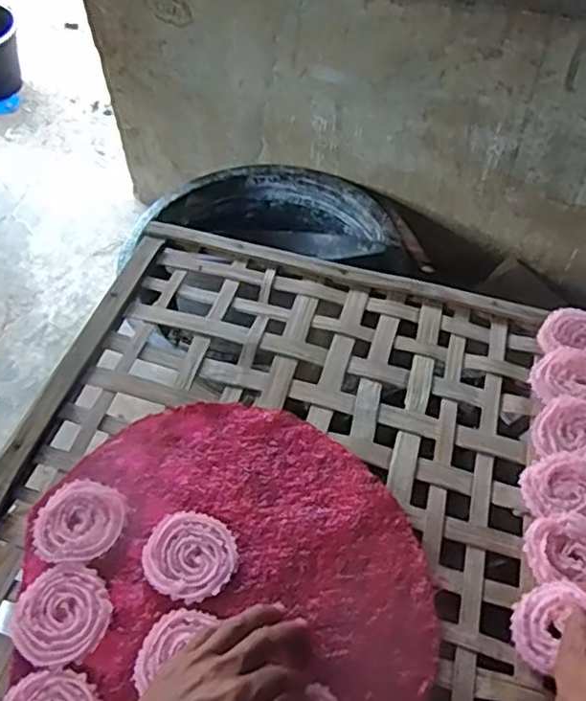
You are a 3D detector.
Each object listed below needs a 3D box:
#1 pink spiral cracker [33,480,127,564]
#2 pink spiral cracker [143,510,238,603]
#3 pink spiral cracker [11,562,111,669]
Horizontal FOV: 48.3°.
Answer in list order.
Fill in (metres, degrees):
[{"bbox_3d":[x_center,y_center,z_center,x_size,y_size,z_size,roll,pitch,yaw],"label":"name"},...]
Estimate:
[{"bbox_3d":[-0.185,0.149,0.568,0.069,0.004,0.074,-1,54,1],"label":"pink spiral cracker"},{"bbox_3d":[-0.087,0.172,0.550,0.075,0.006,0.071,-1,54,1],"label":"pink spiral cracker"},{"bbox_3d":[-0.185,0.211,0.522,0.073,0.008,0.075,-1,54,1],"label":"pink spiral cracker"}]

